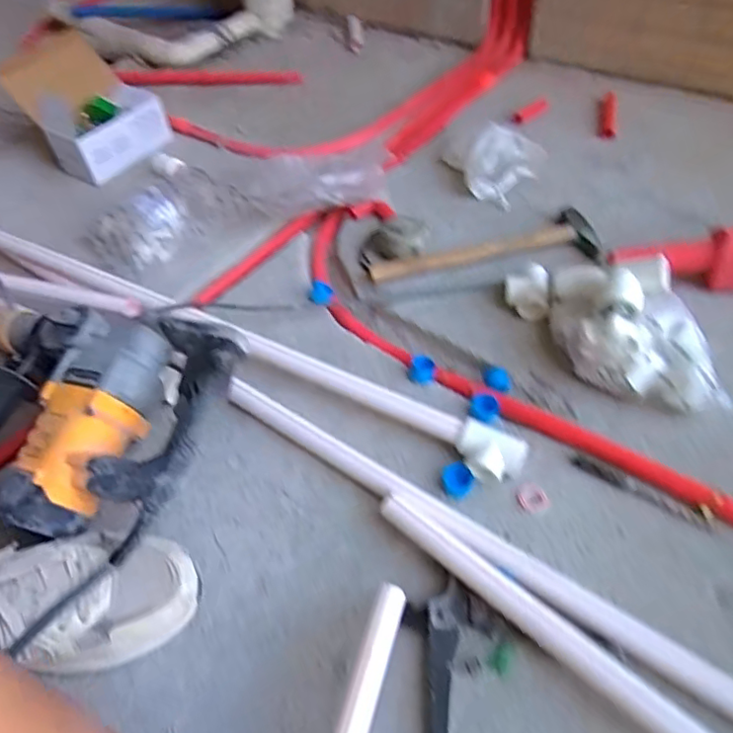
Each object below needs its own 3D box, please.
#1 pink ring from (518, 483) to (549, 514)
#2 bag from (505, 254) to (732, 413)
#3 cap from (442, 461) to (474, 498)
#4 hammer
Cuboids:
[{"bbox_3d":[0.161,0.127,0.557,0.027,0.006,0.029,-2,48,2],"label":"pink ring"},{"bbox_3d":[0.267,-0.053,0.629,0.120,0.099,0.251,-19,50,-8],"label":"bag"},{"bbox_3d":[0.089,0.112,0.565,0.028,0.020,0.029,-2,48,2],"label":"cap"},{"bbox_3d":[0.159,-0.163,0.783,0.315,0.021,0.084,-9,48,-4],"label":"hammer"}]

